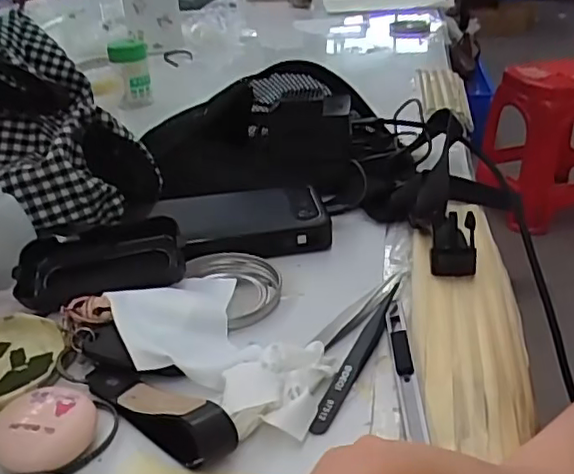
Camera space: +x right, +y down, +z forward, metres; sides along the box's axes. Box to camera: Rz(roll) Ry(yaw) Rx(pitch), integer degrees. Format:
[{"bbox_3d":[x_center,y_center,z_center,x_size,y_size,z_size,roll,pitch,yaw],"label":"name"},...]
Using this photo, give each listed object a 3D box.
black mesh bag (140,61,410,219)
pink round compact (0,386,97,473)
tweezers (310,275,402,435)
[{"bbox_3d":[-0.009,-0.099,0.574,0.229,0.079,0.188,2,30,9],"label":"black mesh bag"},{"bbox_3d":[-0.118,0.095,0.300,0.047,0.023,0.042,-19,34,-26],"label":"pink round compact"},{"bbox_3d":[0.042,0.062,0.353,0.012,0.014,0.127,12,33,24],"label":"tweezers"}]

